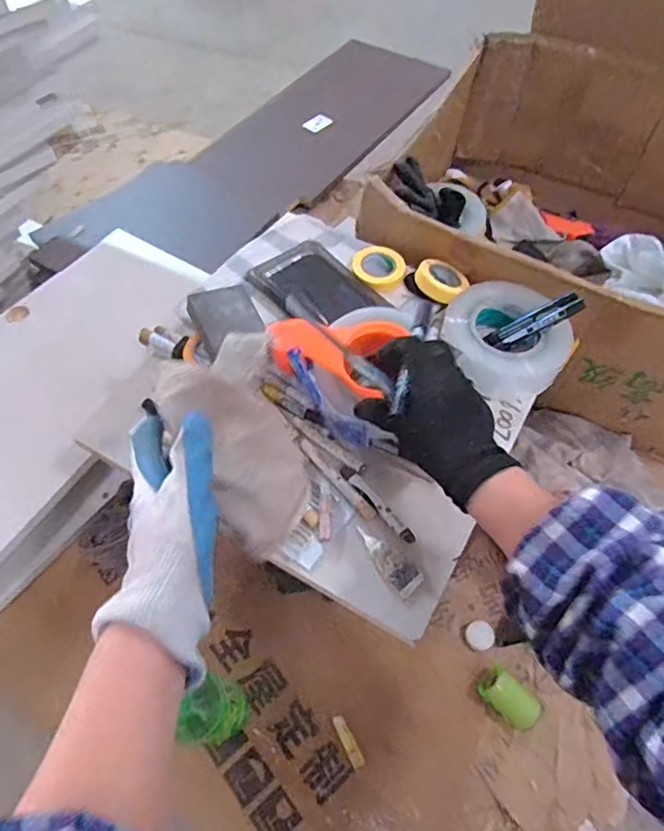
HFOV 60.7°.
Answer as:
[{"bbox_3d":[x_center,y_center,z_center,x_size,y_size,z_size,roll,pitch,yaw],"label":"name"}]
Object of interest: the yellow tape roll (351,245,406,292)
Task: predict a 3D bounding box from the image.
[{"bbox_3d":[0.059,-0.186,0.712,0.066,0.015,0.069,1,55,-2],"label":"yellow tape roll"}]

